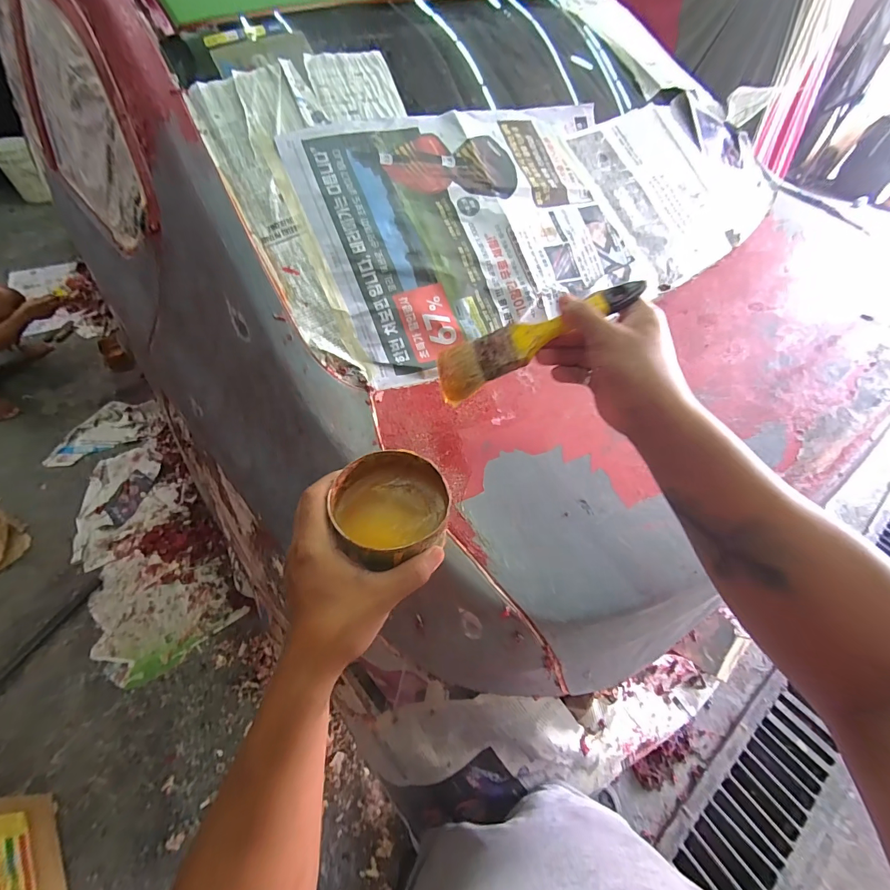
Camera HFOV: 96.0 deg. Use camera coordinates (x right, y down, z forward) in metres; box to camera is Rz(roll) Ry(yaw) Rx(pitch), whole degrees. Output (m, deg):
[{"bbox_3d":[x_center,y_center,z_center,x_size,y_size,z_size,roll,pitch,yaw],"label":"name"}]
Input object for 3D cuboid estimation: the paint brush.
[{"bbox_3d":[0.083,-0.096,0.371,0.193,0.010,0.053,-18,72,16],"label":"paint brush"}]

